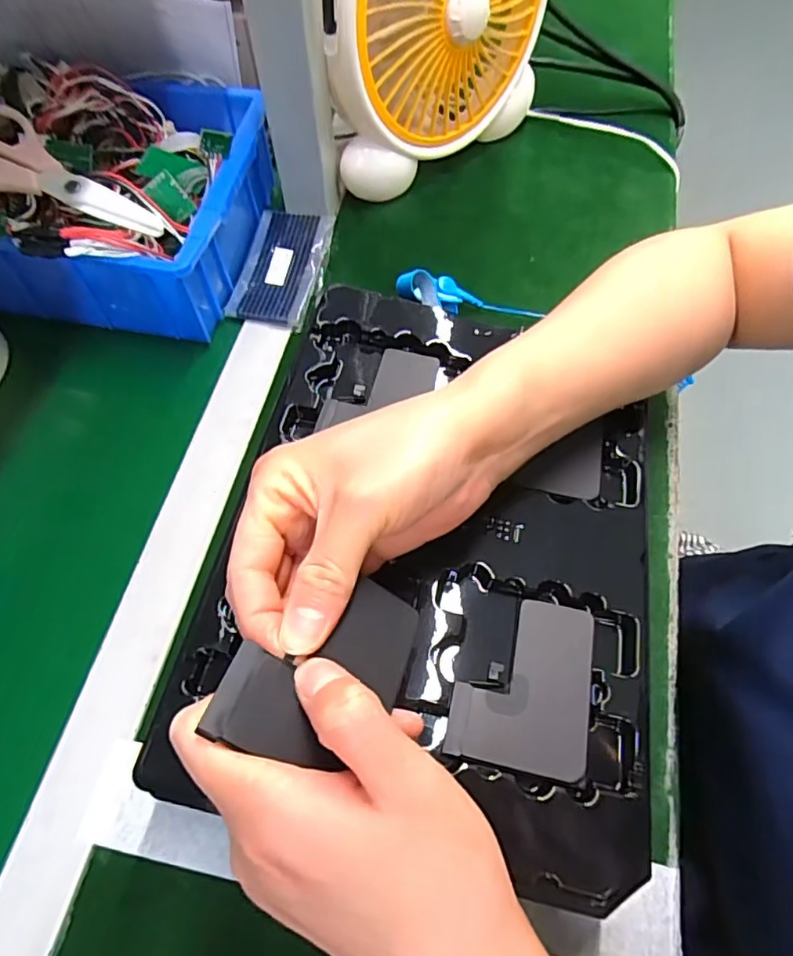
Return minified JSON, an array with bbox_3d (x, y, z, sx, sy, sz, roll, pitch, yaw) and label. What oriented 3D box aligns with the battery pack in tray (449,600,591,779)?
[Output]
[{"bbox_3d":[0.059,0.092,0.259,0.059,0.010,0.075,13,65,4],"label":"battery pack in tray"}]

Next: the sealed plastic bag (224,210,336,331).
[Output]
[{"bbox_3d":[-0.094,-0.175,0.470,0.070,0.018,0.113,13,63,6],"label":"sealed plastic bag"}]

